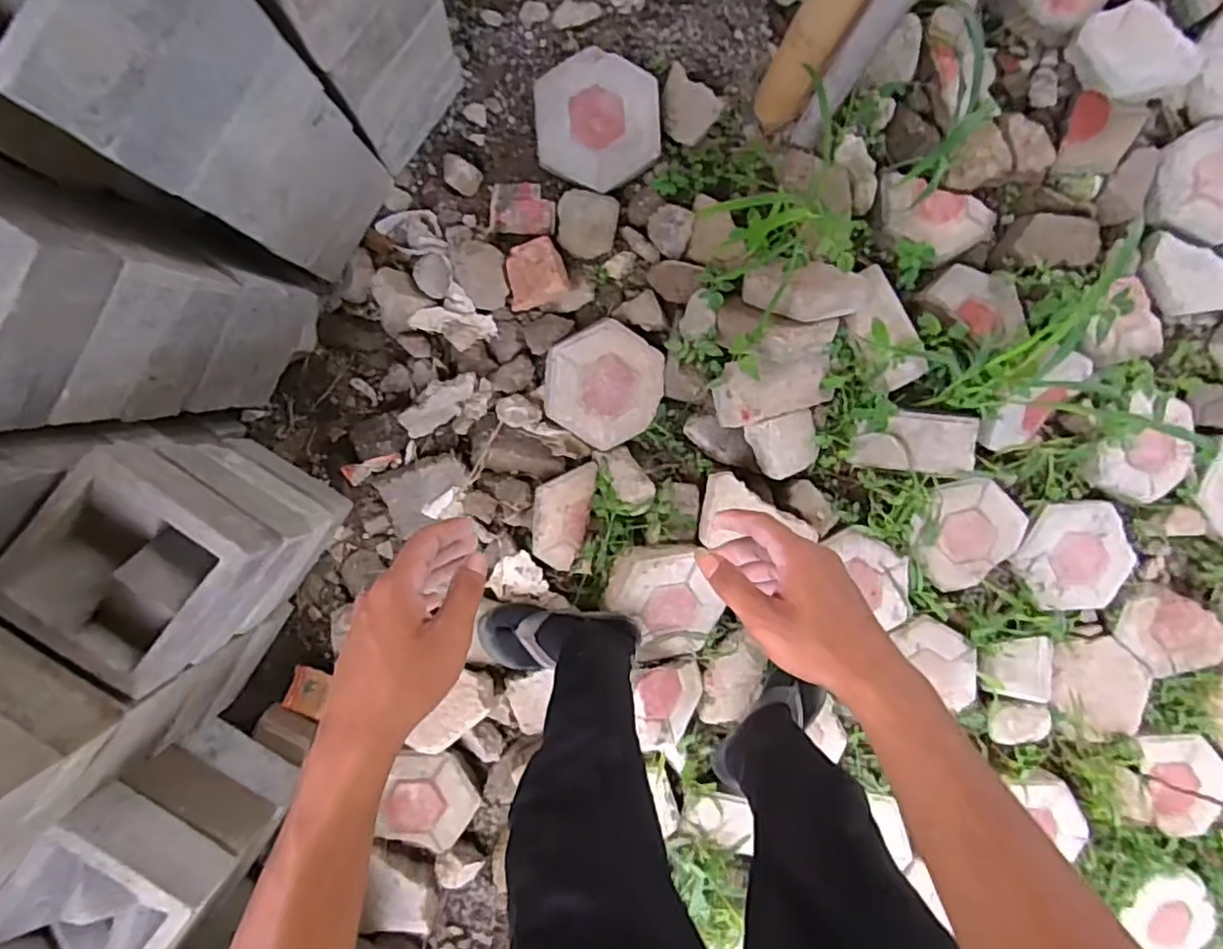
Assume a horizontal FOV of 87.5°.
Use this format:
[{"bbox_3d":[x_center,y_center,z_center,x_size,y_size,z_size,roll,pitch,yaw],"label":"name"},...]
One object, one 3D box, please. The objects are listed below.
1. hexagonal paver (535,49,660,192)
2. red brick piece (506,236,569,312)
[{"bbox_3d":[-0.023,-0.578,1.052,0.209,0.058,0.203,-5,95,-3],"label":"hexagonal paver"},{"bbox_3d":[-0.126,-0.335,1.067,0.097,0.054,0.104,0,95,-1],"label":"red brick piece"}]

